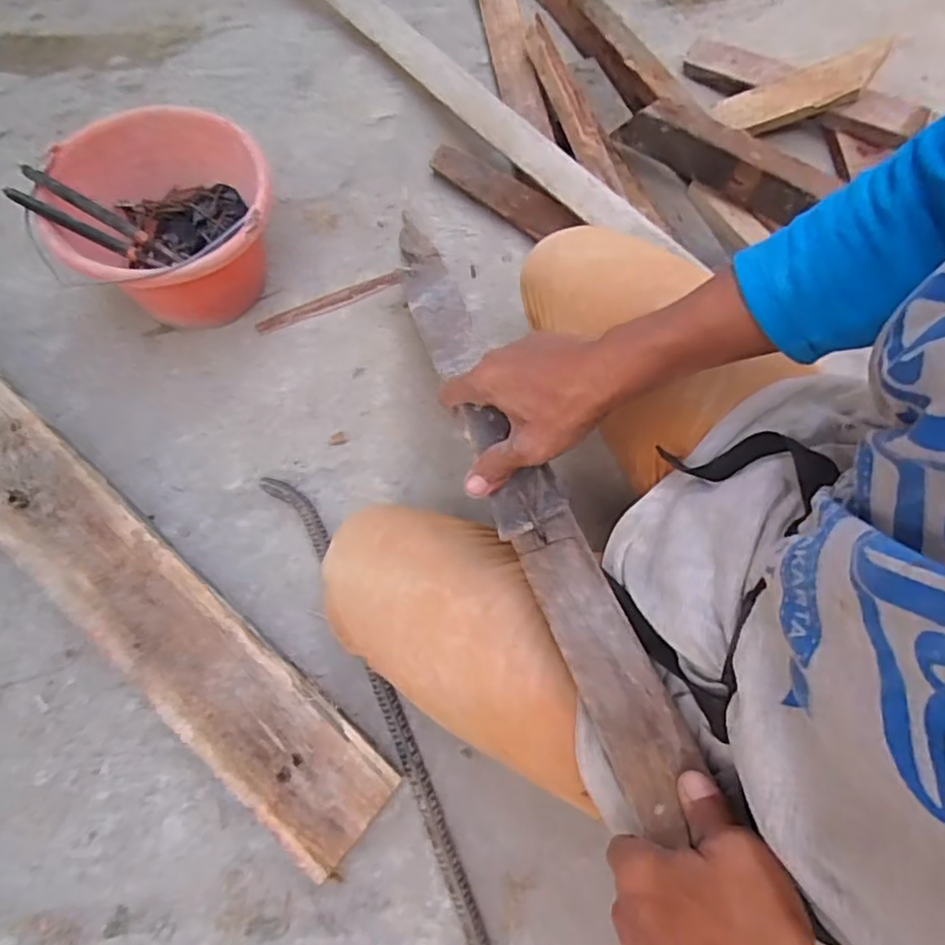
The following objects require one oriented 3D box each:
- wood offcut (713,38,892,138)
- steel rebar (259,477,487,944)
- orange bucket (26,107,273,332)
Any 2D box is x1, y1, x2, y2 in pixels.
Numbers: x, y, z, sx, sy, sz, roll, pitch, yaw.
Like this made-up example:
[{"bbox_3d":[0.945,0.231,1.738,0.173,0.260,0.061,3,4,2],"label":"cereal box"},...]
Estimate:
[{"bbox_3d":[0.445,-0.514,0.892,0.204,0.060,0.020,-7,25,30],"label":"wood offcut"},{"bbox_3d":[-0.037,0.356,0.610,0.047,0.028,0.814,-23,71,-11],"label":"steel rebar"},{"bbox_3d":[-0.348,-0.280,0.776,0.229,0.165,0.210,1,68,-2],"label":"orange bucket"}]

